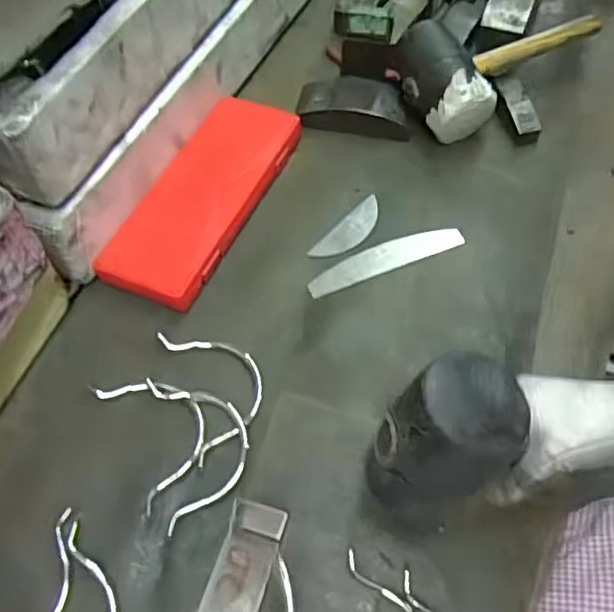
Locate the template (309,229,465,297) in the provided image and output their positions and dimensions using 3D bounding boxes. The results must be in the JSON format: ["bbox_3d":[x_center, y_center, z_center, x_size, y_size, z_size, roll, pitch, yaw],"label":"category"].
[{"bbox_3d":[0.074,-0.046,0.587,0.156,0.004,0.031,-20,60,-11],"label":"template"}]

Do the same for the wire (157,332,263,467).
[{"bbox_3d":[-0.074,0.064,0.514,0.070,0.006,0.120,-19,60,-11],"label":"wire"}]

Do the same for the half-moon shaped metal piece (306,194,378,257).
[{"bbox_3d":[0.044,-0.074,0.608,0.032,0.005,0.093,39,66,22],"label":"half-moon shaped metal piece"}]

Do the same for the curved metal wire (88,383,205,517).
[{"bbox_3d":[-0.119,0.095,0.492,0.069,0.012,0.114,-26,62,-15],"label":"curved metal wire"}]

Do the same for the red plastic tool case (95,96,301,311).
[{"bbox_3d":[-0.101,-0.110,0.607,0.101,0.027,0.243,21,61,13],"label":"red plastic tool case"}]

